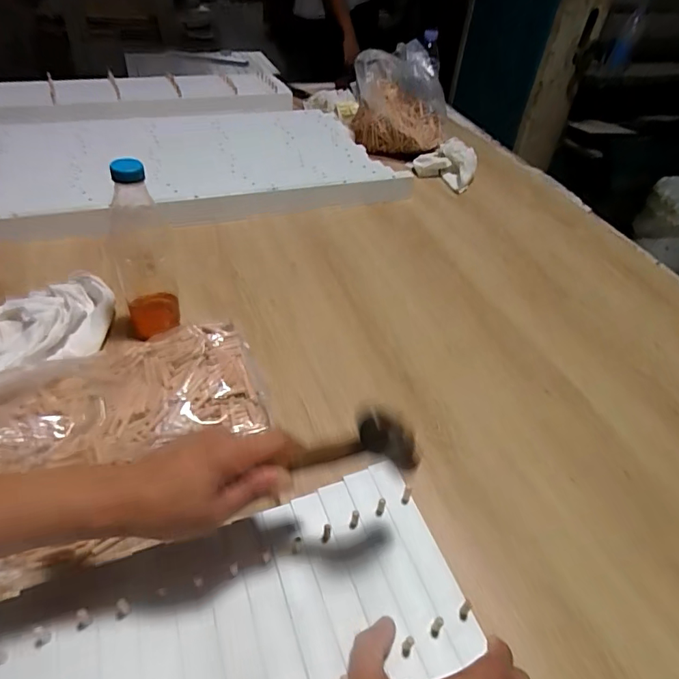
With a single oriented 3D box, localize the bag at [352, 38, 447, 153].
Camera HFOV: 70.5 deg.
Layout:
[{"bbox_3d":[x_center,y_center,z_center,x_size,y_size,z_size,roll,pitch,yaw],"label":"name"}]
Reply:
[{"bbox_3d":[0.126,-0.488,0.994,0.193,0.189,0.129,9,43,3],"label":"bag"}]

